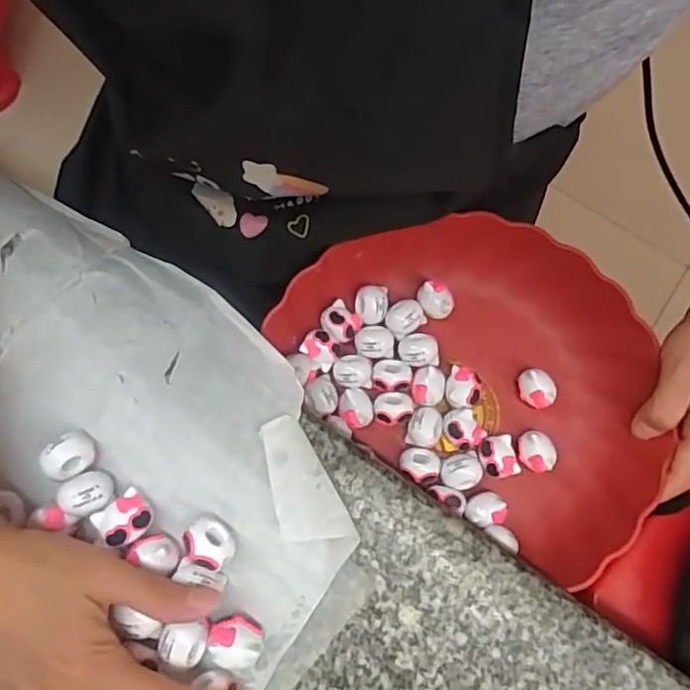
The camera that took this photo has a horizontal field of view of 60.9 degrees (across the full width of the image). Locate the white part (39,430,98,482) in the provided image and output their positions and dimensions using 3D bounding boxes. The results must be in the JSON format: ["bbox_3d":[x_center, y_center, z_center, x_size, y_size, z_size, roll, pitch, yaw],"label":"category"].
[{"bbox_3d":[-0.139,0.056,0.296,0.023,0.021,0.023,-15,80,-2],"label":"white part"}]

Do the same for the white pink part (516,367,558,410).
[{"bbox_3d":[0.124,0.029,0.380,0.019,0.019,0.025,-5,79,-1],"label":"white pink part"}]

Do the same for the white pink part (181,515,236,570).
[{"bbox_3d":[-0.066,0.096,0.288,0.024,0.020,0.020,37,82,6],"label":"white pink part"}]

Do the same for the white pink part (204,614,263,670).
[{"bbox_3d":[-0.052,0.141,0.280,0.026,0.021,0.022,11,80,2],"label":"white pink part"}]

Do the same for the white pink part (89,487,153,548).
[{"bbox_3d":[-0.107,0.086,0.291,0.025,0.021,0.022,-40,82,-6],"label":"white pink part"}]

